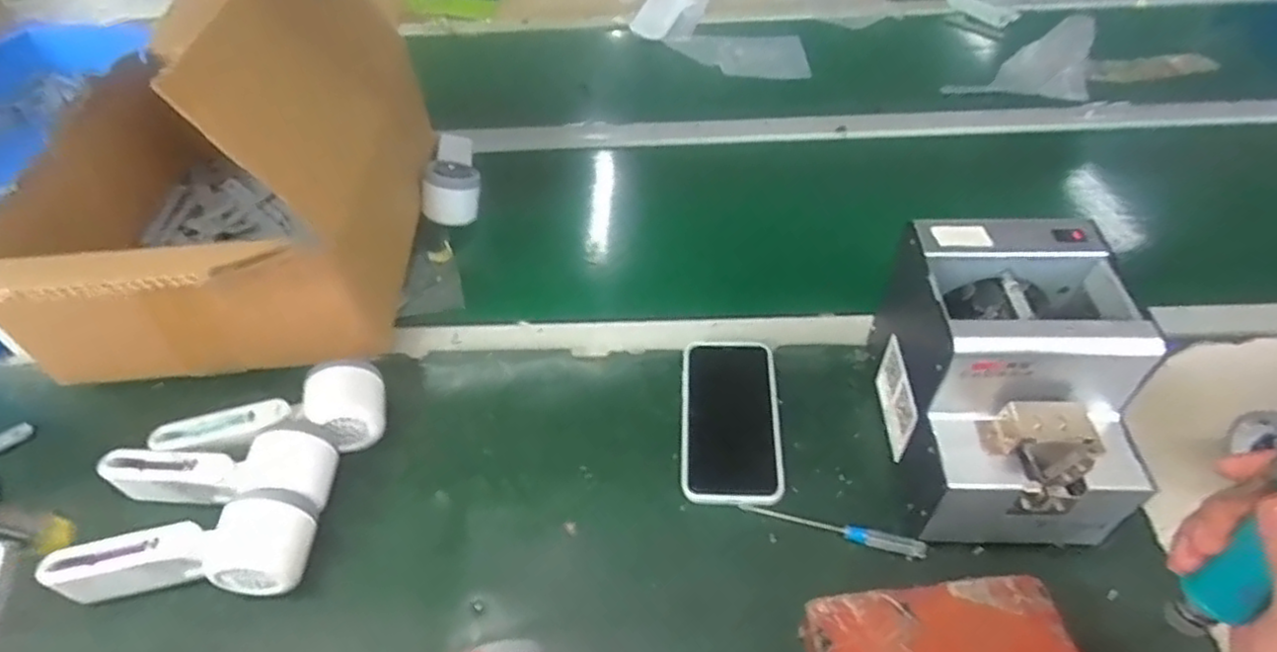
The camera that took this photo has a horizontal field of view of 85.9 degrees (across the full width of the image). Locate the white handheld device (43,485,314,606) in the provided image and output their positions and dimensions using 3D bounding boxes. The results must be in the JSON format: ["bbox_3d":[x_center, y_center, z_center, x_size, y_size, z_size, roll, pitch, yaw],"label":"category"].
[{"bbox_3d":[-0.309,0.157,0.470,0.165,0.046,0.062,-5,46,-1],"label":"white handheld device"}]

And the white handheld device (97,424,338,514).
[{"bbox_3d":[-0.308,0.109,0.511,0.165,0.056,0.062,0,46,4],"label":"white handheld device"}]

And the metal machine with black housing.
[{"bbox_3d":[0.251,0.038,0.474,0.126,0.149,0.170,1,46,5],"label":"metal machine with black housing"}]

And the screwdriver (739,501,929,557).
[{"bbox_3d":[0.137,0.141,0.484,0.126,0.007,0.011,11,48,14],"label":"screwdriver"}]

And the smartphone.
[{"bbox_3d":[0.073,0.071,0.541,0.073,0.010,0.146,0,54,3],"label":"smartphone"}]

